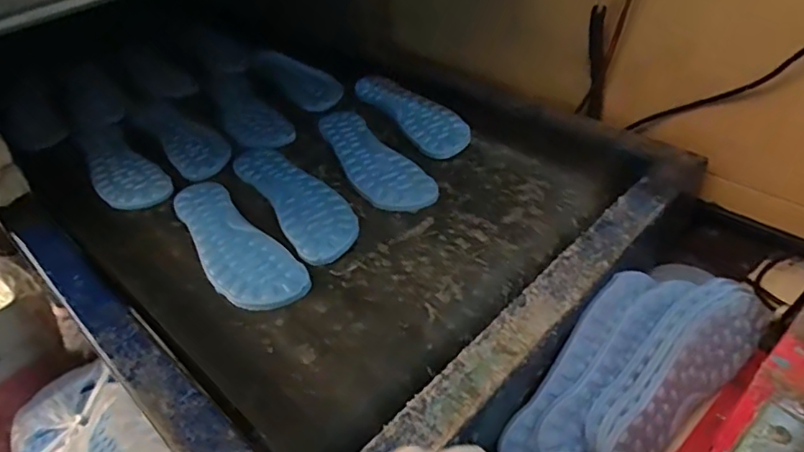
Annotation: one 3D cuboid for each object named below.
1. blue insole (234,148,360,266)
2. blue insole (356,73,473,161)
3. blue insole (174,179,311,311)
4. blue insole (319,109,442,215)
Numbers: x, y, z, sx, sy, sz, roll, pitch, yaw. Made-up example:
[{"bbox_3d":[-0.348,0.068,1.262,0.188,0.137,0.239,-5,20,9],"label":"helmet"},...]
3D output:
[{"bbox_3d":[-0.125,-0.038,0.658,0.074,0.013,0.234,-26,45,-22],"label":"blue insole"},{"bbox_3d":[0.012,-0.166,0.791,0.081,0.008,0.252,-23,44,-19],"label":"blue insole"},{"bbox_3d":[-0.189,0.014,0.608,0.076,0.008,0.243,-31,47,-26],"label":"blue insole"},{"bbox_3d":[-0.046,-0.091,0.711,0.078,0.011,0.255,-24,45,-21],"label":"blue insole"}]

